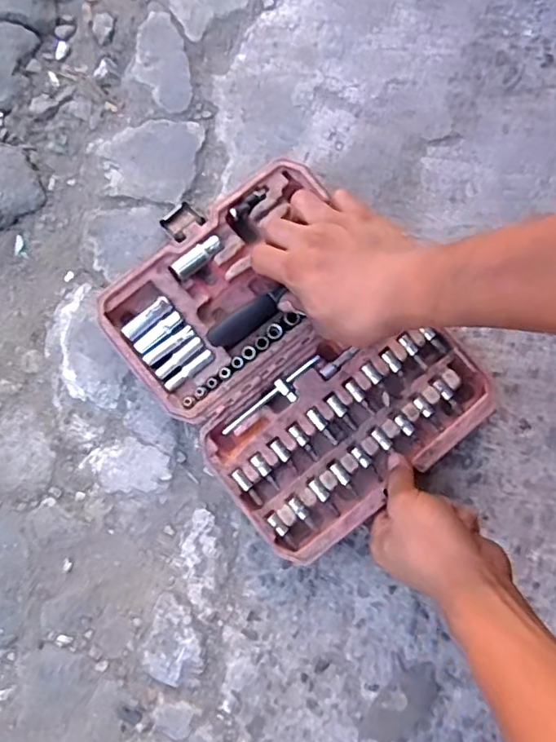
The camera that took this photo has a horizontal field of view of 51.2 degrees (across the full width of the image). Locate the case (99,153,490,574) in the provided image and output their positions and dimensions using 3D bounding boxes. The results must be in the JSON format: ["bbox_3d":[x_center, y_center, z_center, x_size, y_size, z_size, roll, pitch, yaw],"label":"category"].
[{"bbox_3d":[0.012,-0.018,0.531,0.238,0.029,0.307,-39,82,-7],"label":"case"}]

